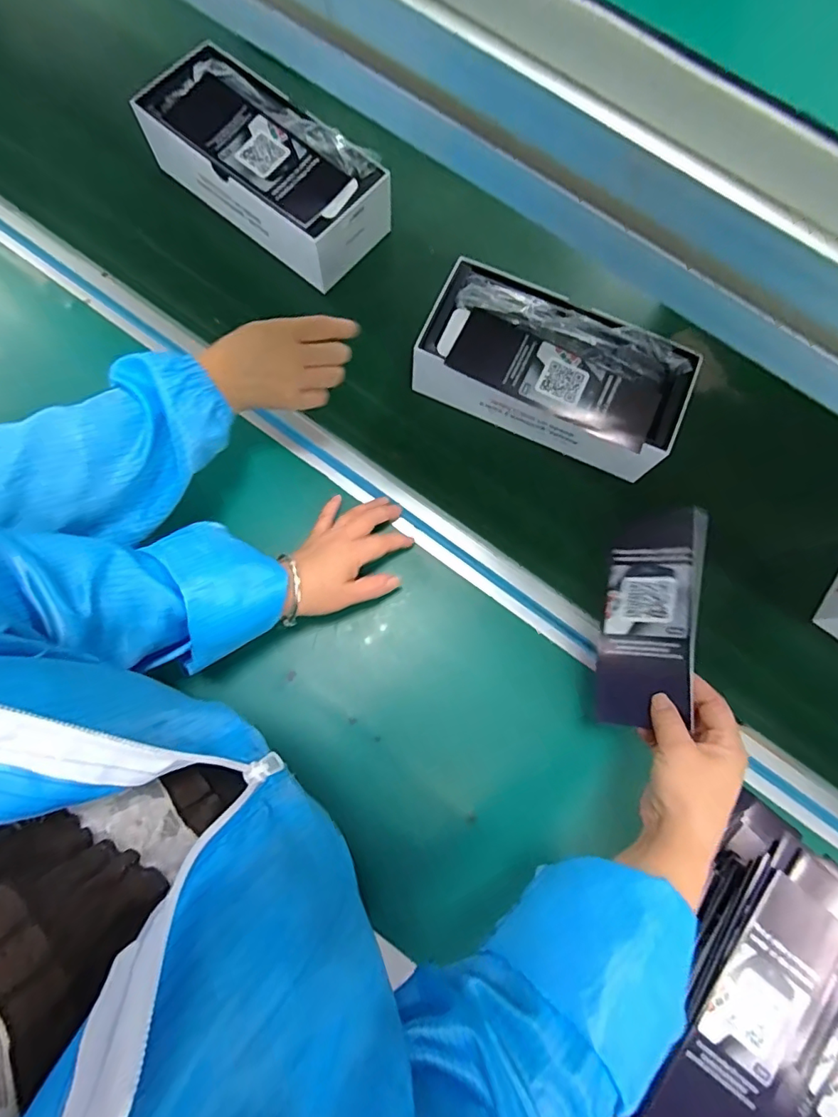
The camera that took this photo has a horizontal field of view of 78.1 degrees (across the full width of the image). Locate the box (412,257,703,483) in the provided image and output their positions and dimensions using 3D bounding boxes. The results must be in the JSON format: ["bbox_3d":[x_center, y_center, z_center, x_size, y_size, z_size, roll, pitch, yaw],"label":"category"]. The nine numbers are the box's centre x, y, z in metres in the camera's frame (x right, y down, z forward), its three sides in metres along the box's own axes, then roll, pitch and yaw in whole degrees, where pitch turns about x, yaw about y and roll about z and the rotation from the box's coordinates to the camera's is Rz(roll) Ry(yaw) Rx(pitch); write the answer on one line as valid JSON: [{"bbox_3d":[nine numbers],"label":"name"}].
[{"bbox_3d":[0.135,-0.186,0.523,0.256,0.089,0.121,22,75,9],"label":"box"}]

